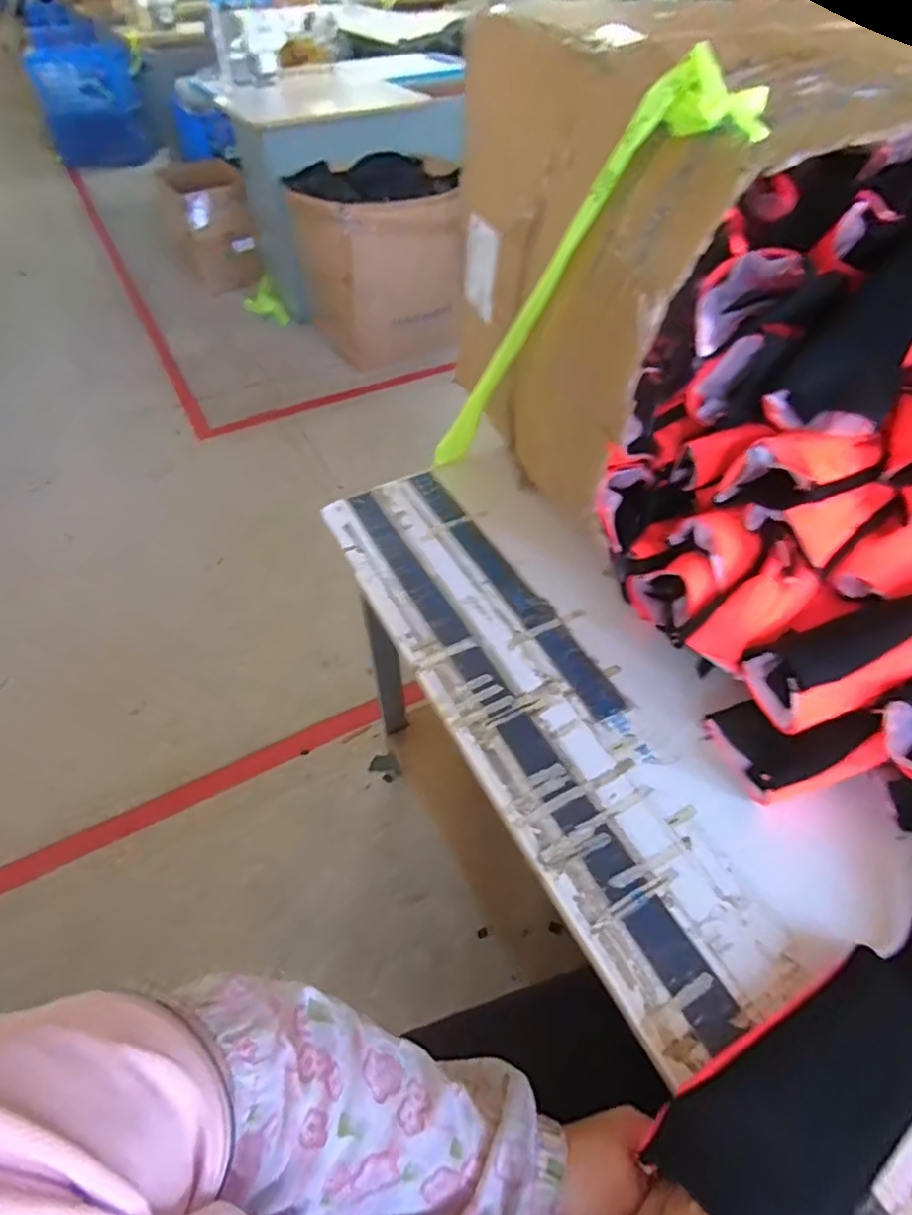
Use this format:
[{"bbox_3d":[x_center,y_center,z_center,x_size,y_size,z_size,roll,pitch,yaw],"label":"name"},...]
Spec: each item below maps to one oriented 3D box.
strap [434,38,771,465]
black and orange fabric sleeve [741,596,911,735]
[{"bbox_3d":[0.087,-0.274,0.623,0.081,0.499,0.025,49,60,0],"label":"strap"},{"bbox_3d":[0.375,0.028,0.538,0.227,0.052,0.081,-26,51,0],"label":"black and orange fabric sleeve"}]

